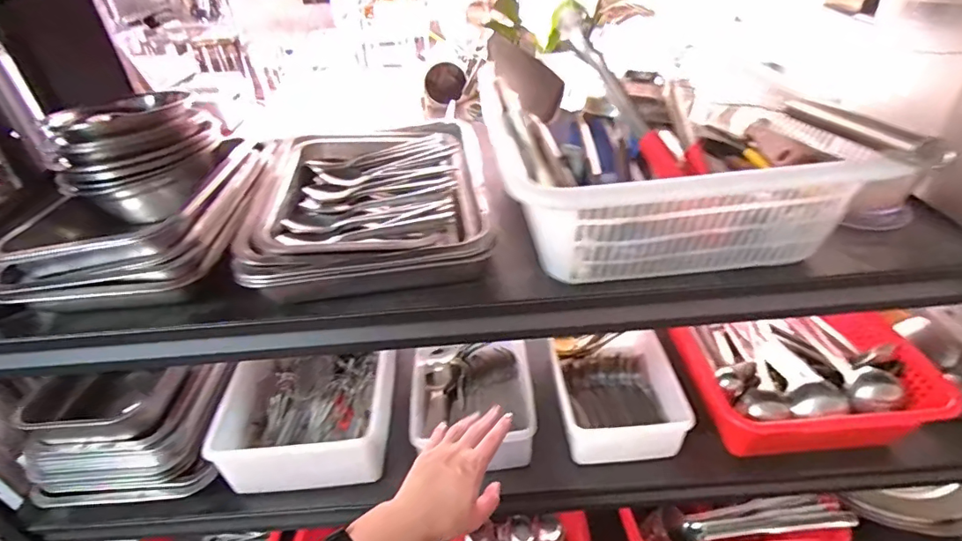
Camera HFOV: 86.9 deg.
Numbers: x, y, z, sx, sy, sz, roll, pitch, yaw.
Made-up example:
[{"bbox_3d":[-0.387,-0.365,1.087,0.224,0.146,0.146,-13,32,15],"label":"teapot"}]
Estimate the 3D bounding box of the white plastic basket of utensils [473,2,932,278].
[{"bbox_3d":[0.177,-0.113,0.553,0.320,0.121,0.309,-7,36,-4],"label":"white plastic basket of utensils"}]

